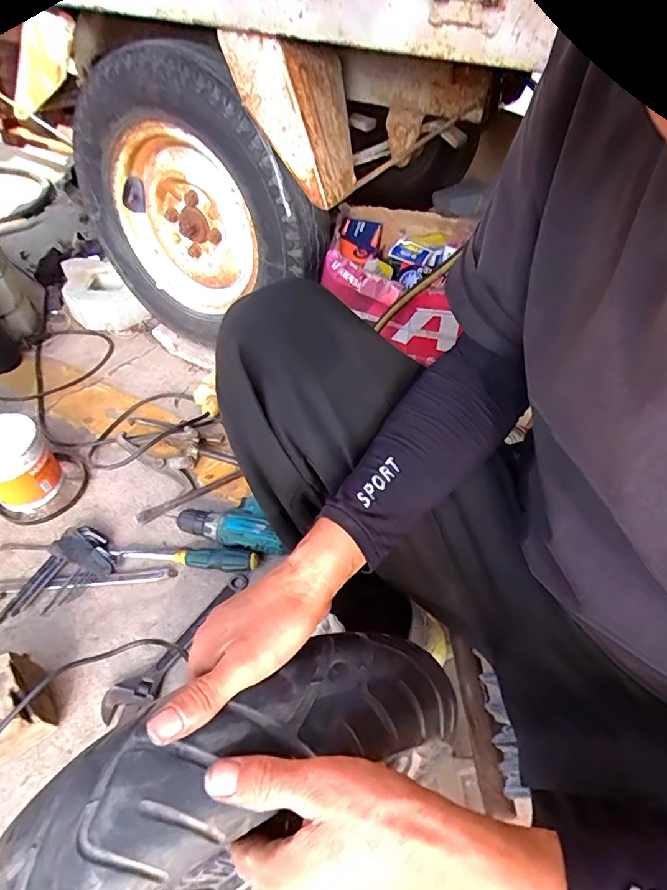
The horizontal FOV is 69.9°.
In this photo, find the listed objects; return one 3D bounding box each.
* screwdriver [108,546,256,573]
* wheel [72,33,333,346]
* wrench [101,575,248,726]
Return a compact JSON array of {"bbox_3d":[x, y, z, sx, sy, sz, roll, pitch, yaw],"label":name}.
[{"bbox_3d":[-0.232,0.170,0.747,0.231,0.032,0.037,7,50,3],"label":"screwdriver"},{"bbox_3d":[-0.268,-0.427,0.892,0.525,0.463,0.135,27,52,20],"label":"wheel"},{"bbox_3d":[-0.210,0.280,0.668,0.052,0.018,0.244,36,58,24],"label":"wrench"}]

